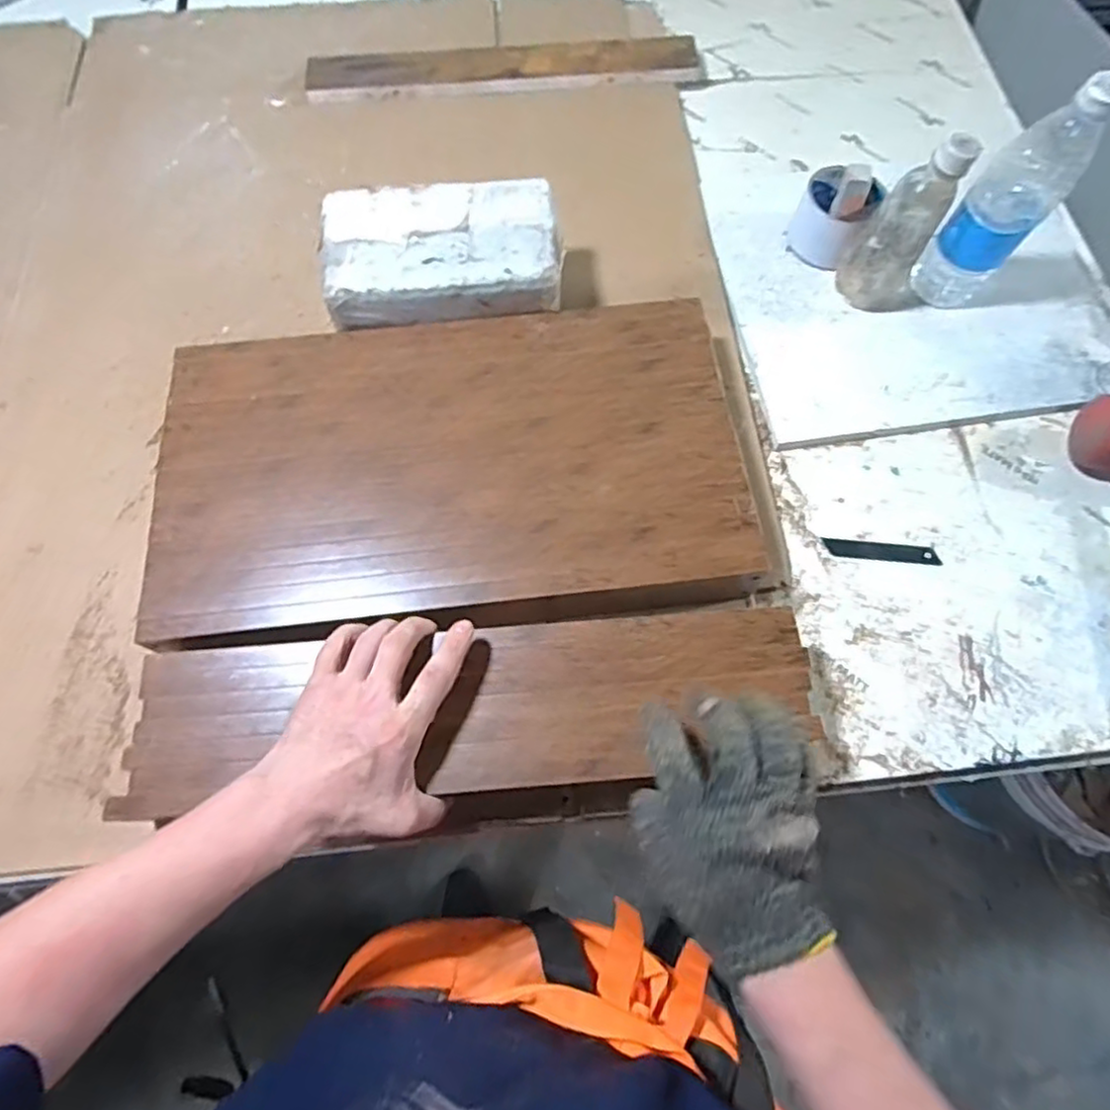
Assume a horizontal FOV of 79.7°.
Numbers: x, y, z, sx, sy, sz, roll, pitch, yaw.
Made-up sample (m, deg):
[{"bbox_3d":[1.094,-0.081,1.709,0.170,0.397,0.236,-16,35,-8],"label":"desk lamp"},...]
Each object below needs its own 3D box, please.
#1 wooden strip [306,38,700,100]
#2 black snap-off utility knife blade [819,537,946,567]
[{"bbox_3d":[-0.060,-0.576,0.789,0.454,0.028,0.065,-3,69,-1],"label":"wooden strip"},{"bbox_3d":[0.287,-0.003,0.582,0.098,0.004,0.017,5,69,2],"label":"black snap-off utility knife blade"}]

